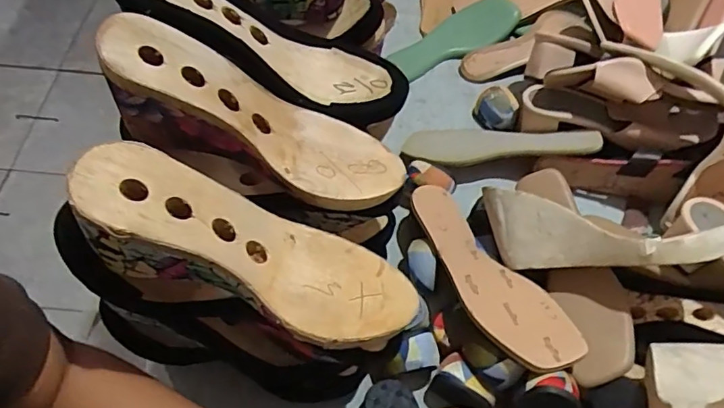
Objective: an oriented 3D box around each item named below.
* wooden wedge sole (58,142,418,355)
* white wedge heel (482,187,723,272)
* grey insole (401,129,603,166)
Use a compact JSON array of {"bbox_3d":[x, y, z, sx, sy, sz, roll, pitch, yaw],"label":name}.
[{"bbox_3d":[-0.084,0.043,0.371,0.232,0.097,0.081,22,57,-19],"label":"wooden wedge sole"},{"bbox_3d":[0.235,0.033,0.536,0.226,0.072,0.078,6,56,28],"label":"white wedge heel"},{"bbox_3d":[0.175,-0.081,0.693,0.236,0.016,0.080,-5,39,12],"label":"grey insole"}]

